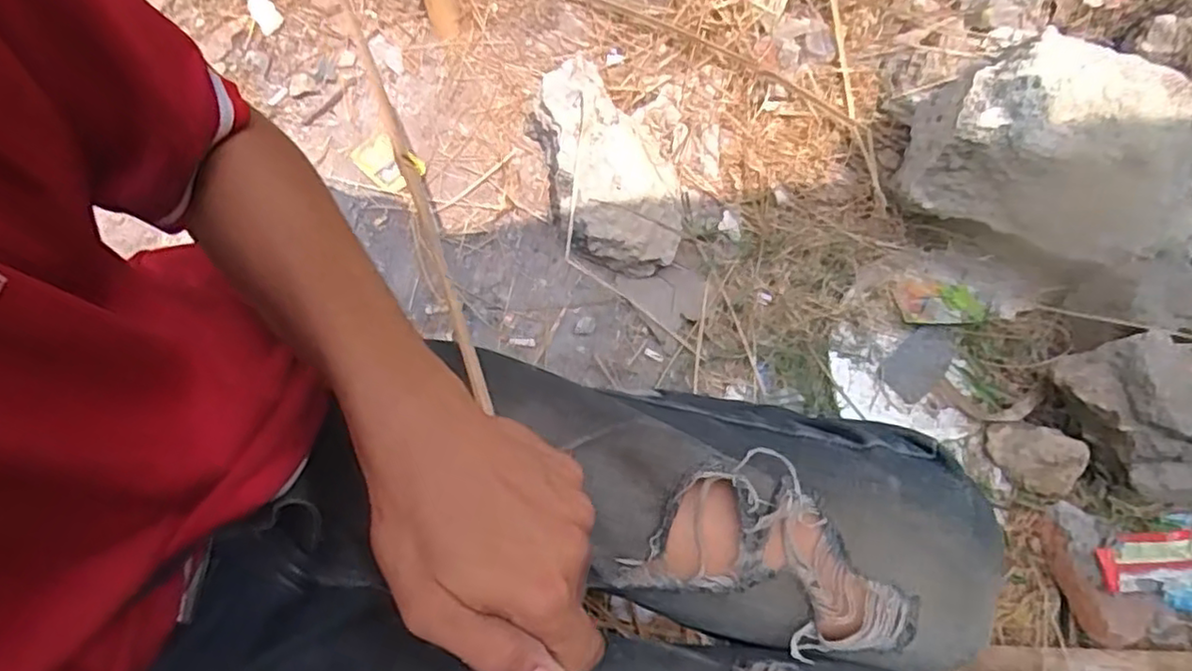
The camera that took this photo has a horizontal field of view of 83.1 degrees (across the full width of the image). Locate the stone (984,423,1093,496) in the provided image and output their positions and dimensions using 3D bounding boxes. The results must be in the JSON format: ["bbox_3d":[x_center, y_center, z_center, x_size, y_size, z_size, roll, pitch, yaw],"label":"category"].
[{"bbox_3d":[0.500,0.138,0.765,0.088,0.043,0.068,18,66,6],"label":"stone"}]

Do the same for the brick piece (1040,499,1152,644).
[{"bbox_3d":[0.528,0.250,0.716,0.070,0.039,0.144,-9,66,-6],"label":"brick piece"}]

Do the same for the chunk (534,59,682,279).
[{"bbox_3d":[0.022,-0.226,0.910,0.165,0.116,0.278,-11,67,-7],"label":"chunk"}]

